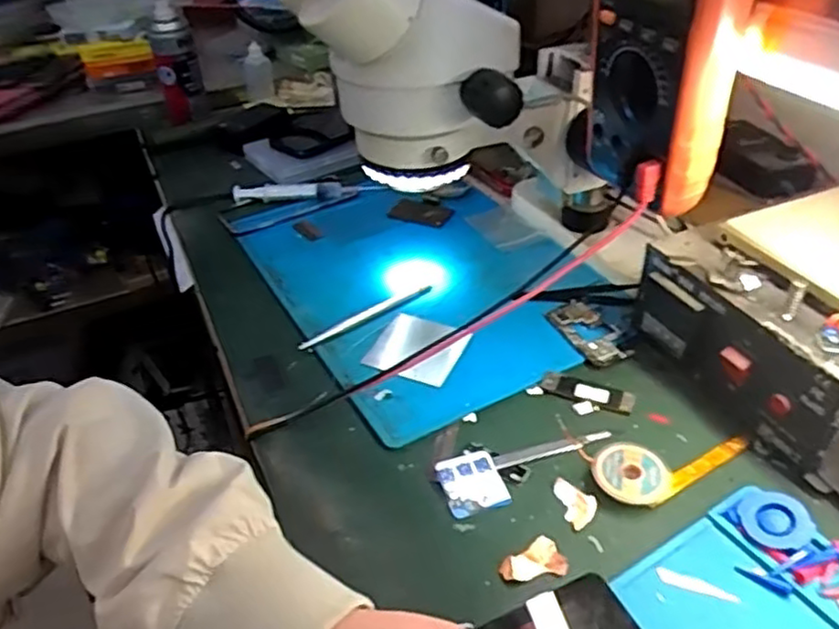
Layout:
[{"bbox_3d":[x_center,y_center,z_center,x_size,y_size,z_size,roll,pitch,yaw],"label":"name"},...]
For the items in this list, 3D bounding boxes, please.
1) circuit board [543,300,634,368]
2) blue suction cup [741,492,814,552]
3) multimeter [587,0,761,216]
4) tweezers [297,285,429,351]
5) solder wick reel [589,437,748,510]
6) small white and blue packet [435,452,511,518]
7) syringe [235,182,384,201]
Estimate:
[{"bbox_3d":[0.133,0.012,0.537,0.038,0.004,0.075,-17,40,-16],"label":"circuit board"},{"bbox_3d":[0.202,0.116,0.387,0.034,0.004,0.036,-15,42,14],"label":"blue suction cup"},{"bbox_3d":[0.138,-0.153,0.390,0.047,0.176,0.092,-17,39,-16],"label":"multimeter"},{"bbox_3d":[-0.043,0.001,0.566,0.127,0.008,0.011,-27,43,-26],"label":"tweezers"},{"bbox_3d":[0.161,0.093,0.429,0.105,0.012,0.042,-13,39,-10],"label":"solder wick reel"},{"bbox_3d":[0.033,0.106,0.432,0.038,0.006,0.041,-14,39,-11],"label":"small white and blue packet"},{"bbox_3d":[-0.122,-0.131,0.740,0.160,0.017,0.024,0,38,6],"label":"syringe"}]

